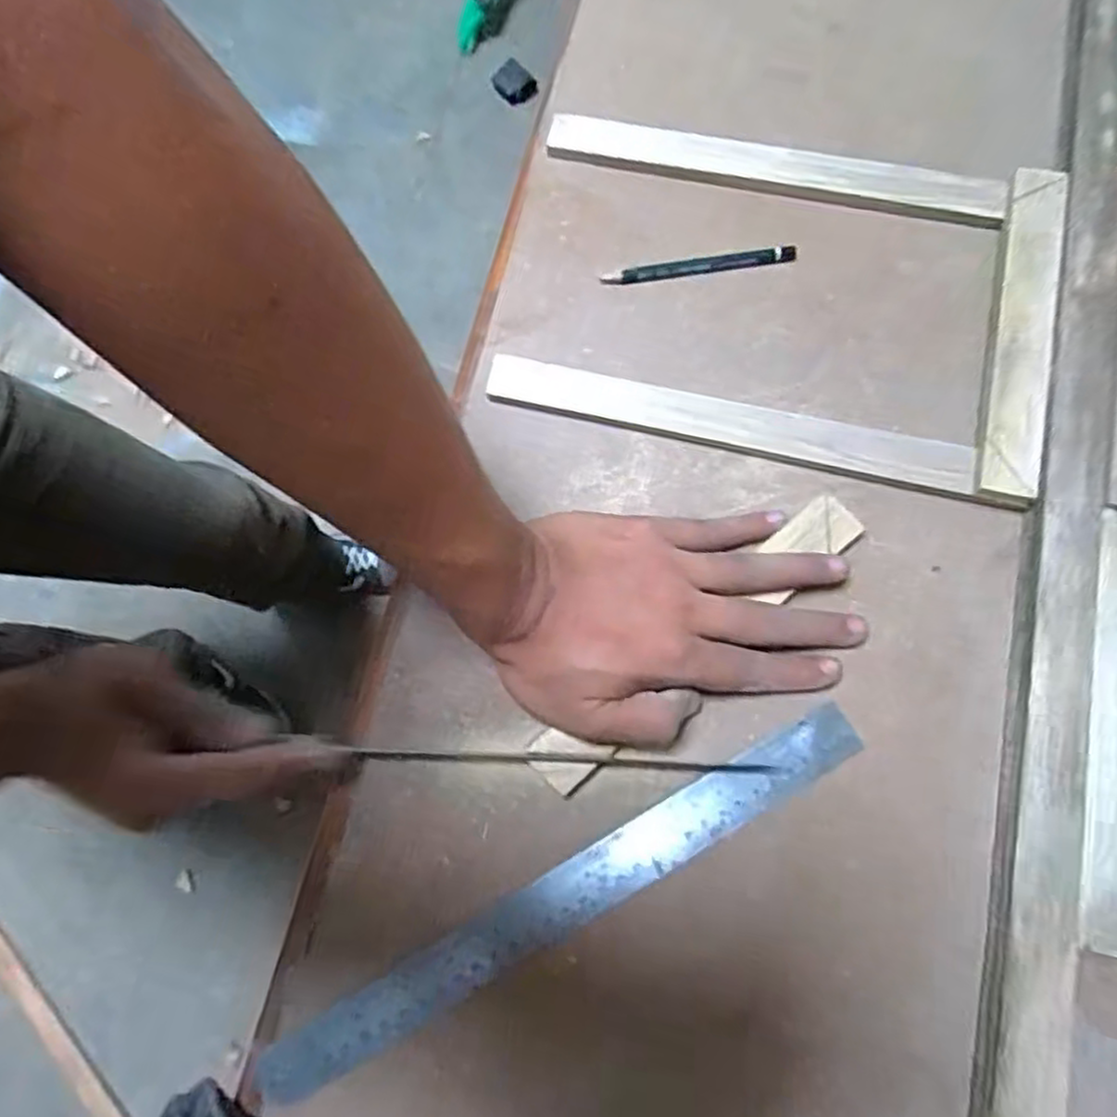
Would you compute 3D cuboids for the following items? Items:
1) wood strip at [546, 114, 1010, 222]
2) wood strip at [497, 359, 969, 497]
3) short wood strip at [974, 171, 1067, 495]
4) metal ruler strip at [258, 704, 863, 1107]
[{"bbox_3d":[0.126,-0.234,0.432,0.267,0.011,0.024,13,78,3],"label":"wood strip"},{"bbox_3d":[0.089,-0.075,0.397,0.259,0.015,0.025,13,78,3],"label":"wood strip"},{"bbox_3d":[0.249,-0.127,0.389,0.027,0.009,0.195,14,78,3],"label":"short wood strip"},{"bbox_3d":[0.005,0.165,0.352,0.319,0.005,0.030,-30,80,-5],"label":"metal ruler strip"}]

